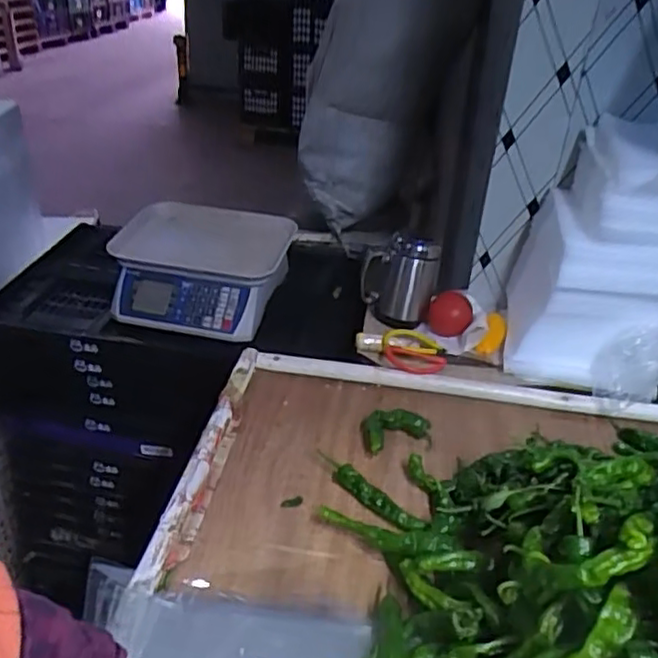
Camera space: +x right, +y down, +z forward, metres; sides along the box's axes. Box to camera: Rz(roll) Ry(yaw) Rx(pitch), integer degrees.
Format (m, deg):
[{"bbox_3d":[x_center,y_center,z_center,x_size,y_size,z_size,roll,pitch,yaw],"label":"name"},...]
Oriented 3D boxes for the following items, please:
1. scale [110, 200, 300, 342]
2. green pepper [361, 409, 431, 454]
[{"bbox_3d":[-0.219,-0.116,1.134,0.291,0.097,0.289,7,32,6],"label":"scale"},{"bbox_3d":[0.080,0.126,0.853,0.086,0.032,0.055,-16,38,-28],"label":"green pepper"}]

